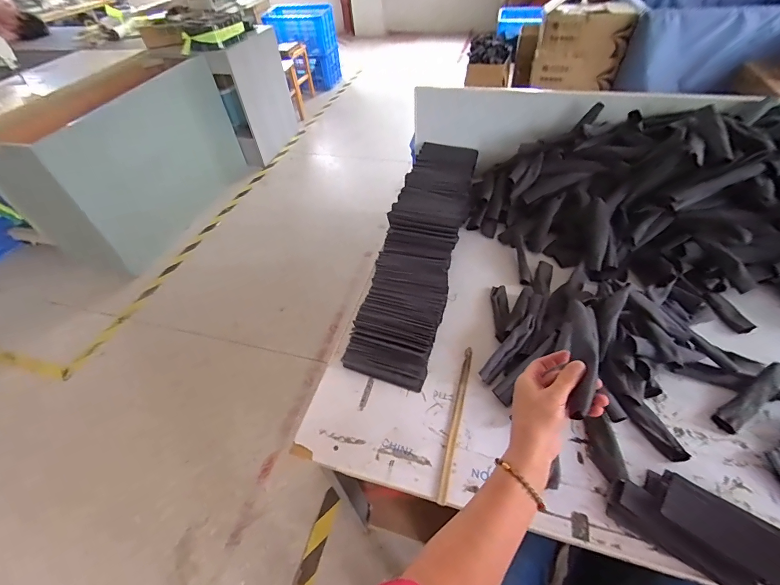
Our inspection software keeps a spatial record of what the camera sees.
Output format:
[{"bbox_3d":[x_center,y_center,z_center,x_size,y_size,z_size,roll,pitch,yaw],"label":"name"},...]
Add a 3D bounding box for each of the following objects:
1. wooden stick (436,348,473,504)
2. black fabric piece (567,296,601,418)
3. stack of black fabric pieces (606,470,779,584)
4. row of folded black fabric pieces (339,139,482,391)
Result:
[{"bbox_3d":[0.110,0.206,0.603,0.018,0.012,0.261,11,50,14],"label":"wooden stick"},{"bbox_3d":[0.245,0.075,0.454,0.033,0.032,0.146,8,65,12],"label":"black fabric piece"},{"bbox_3d":[0.409,0.297,0.461,0.209,0.046,0.109,26,55,25],"label":"stack of black fabric pieces"},{"bbox_3d":[0.076,-0.124,0.832,0.168,0.101,0.689,11,50,14],"label":"row of folded black fabric pieces"}]

